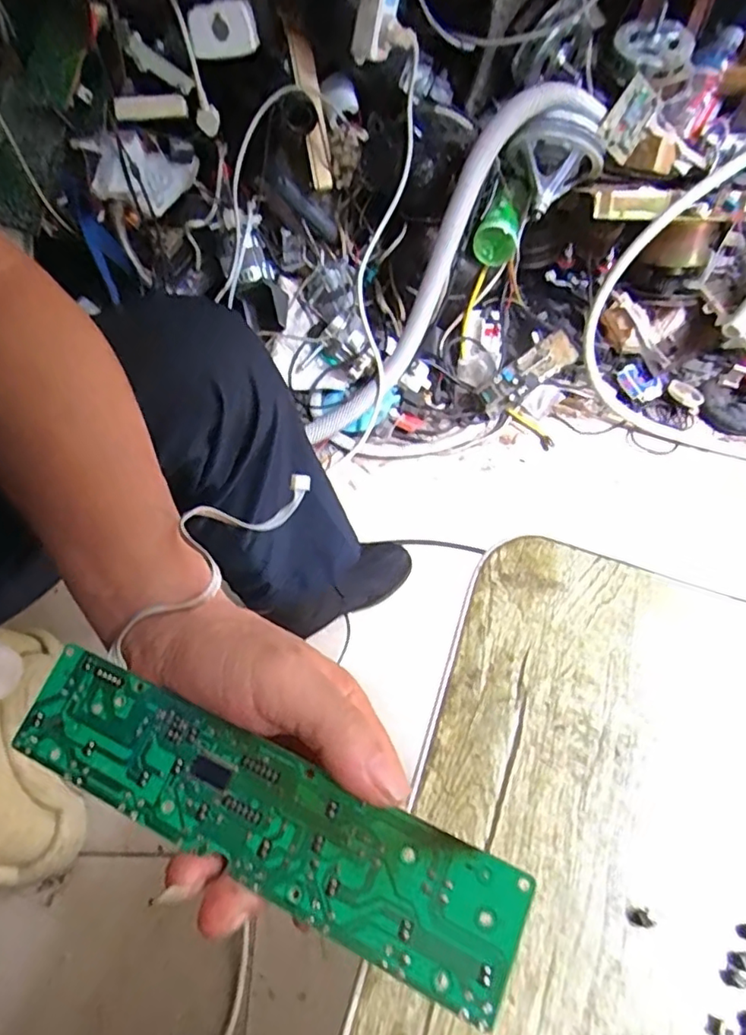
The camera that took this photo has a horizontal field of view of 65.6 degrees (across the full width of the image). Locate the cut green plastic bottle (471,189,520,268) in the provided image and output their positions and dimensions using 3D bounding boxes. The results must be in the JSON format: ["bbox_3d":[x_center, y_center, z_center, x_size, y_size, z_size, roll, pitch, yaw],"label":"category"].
[{"bbox_3d":[0.200,-0.463,0.929,0.068,0.075,0.083,10,58,7],"label":"cut green plastic bottle"}]

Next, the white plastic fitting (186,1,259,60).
[{"bbox_3d":[-0.199,-0.648,0.770,0.088,0.059,0.035,-9,58,-7],"label":"white plastic fitting"}]

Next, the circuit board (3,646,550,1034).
[{"bbox_3d":[-0.048,0.109,0.217,0.204,0.004,0.045,19,73,17],"label":"circuit board"}]

